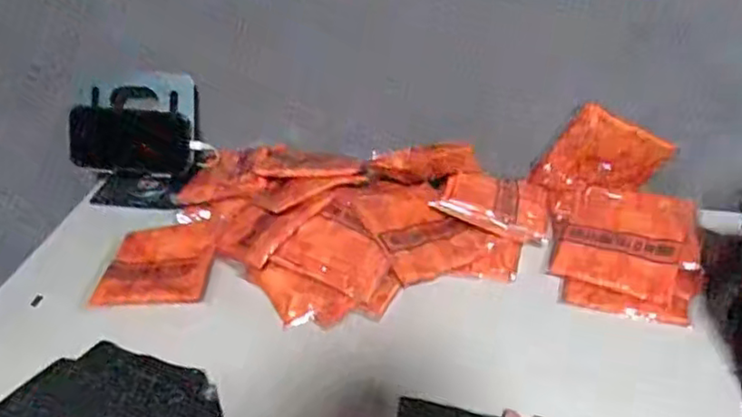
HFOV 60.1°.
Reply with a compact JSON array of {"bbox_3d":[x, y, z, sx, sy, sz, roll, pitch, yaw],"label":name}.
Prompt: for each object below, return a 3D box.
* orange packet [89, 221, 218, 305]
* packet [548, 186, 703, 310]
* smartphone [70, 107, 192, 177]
[{"bbox_3d":[-0.236,0.061,0.715,0.121,0.012,0.104,-1,52,1],"label":"orange packet"},{"bbox_3d":[0.289,0.031,0.724,0.148,0.041,0.162,14,38,22],"label":"packet"},{"bbox_3d":[-0.305,-0.083,0.820,0.145,0.083,0.017,6,23,-5],"label":"smartphone"}]

